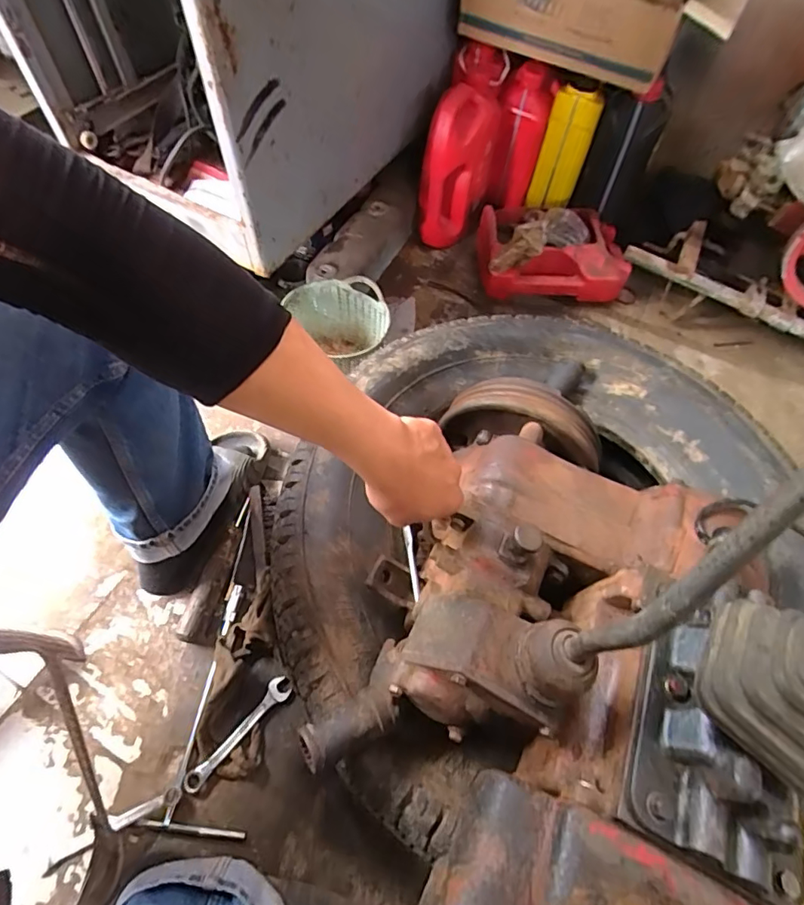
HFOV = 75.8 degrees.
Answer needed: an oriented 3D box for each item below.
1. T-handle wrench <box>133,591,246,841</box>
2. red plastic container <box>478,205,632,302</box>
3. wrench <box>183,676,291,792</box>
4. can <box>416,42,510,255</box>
[{"bbox_3d":[-0.232,0.324,0.679,0.122,0.028,0.288,7,59,2],"label":"T-handle wrench"},{"bbox_3d":[0.293,-0.402,1.038,0.277,0.126,0.193,3,59,-1],"label":"red plastic container"},{"bbox_3d":[-0.207,0.359,0.658,0.028,0.013,0.159,36,64,18],"label":"wrench"},{"bbox_3d":[0.113,-0.590,1.036,0.134,0.323,0.150,9,59,3],"label":"can"}]

